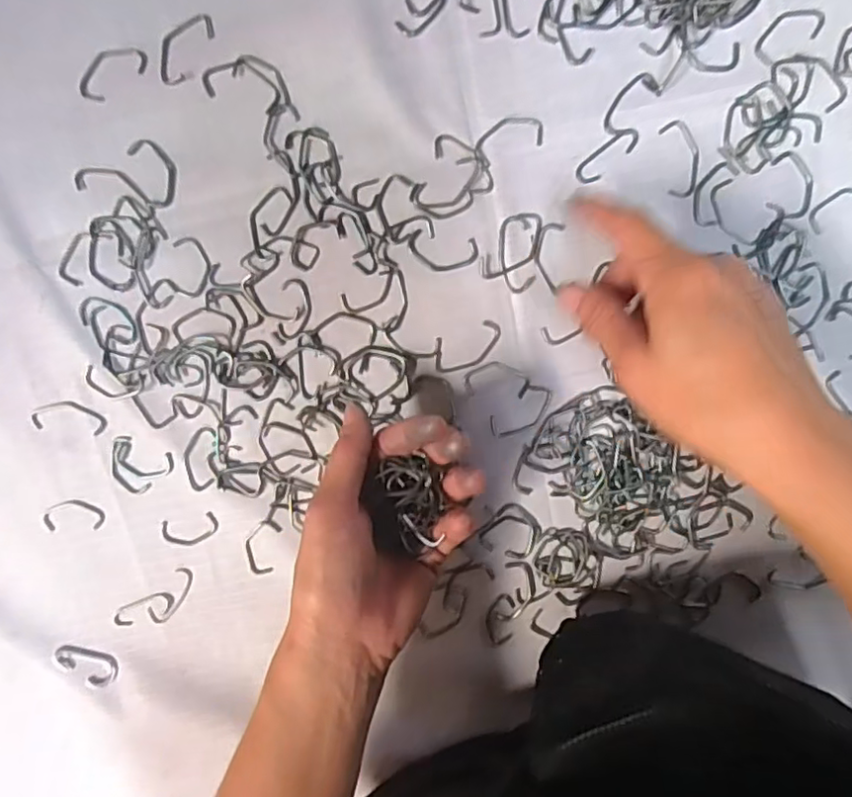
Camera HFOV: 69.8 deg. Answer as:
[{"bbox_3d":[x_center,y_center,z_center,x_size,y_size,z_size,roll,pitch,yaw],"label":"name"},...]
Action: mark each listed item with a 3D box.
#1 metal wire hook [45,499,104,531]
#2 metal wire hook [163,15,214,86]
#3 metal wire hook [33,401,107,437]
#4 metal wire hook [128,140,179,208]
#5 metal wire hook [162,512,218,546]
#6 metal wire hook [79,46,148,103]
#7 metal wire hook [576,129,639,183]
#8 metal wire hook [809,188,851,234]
[{"bbox_3d":[-0.205,0.068,0.356,0.034,0.004,0.018,1,100,0],"label":"metal wire hook"},{"bbox_3d":[-0.123,-0.178,0.309,0.022,0.004,0.038,30,98,-5],"label":"metal wire hook"},{"bbox_3d":[-0.202,0.011,0.344,0.041,0.004,0.018,7,100,-1],"label":"metal wire hook"},{"bbox_3d":[-0.142,-0.120,0.323,0.019,0.004,0.035,-20,99,4],"label":"metal wire hook"},{"bbox_3d":[-0.137,0.077,0.357,0.034,0.004,0.018,-12,99,2],"label":"metal wire hook"},{"bbox_3d":[-0.161,-0.168,0.313,0.039,0.004,0.019,-27,98,5],"label":"metal wire hook"},{"bbox_3d":[0.096,-0.129,0.324,0.037,0.004,0.013,-39,97,6],"label":"metal wire hook"},{"bbox_3d":[0.227,-0.102,0.325,0.044,0.004,0.020,-14,99,3],"label":"metal wire hook"}]

